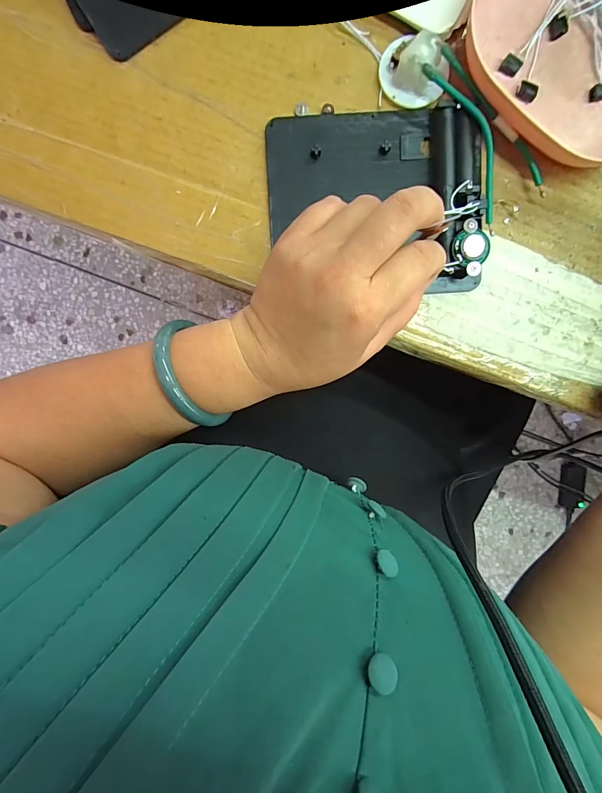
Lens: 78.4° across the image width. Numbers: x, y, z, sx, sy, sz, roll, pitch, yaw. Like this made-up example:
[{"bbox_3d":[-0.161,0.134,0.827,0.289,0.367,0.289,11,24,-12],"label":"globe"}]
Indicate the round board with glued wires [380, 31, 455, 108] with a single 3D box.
[{"bbox_3d":[0.068,-0.195,0.218,0.039,0.017,0.032,19,98,-3],"label":"round board with glued wires"}]

